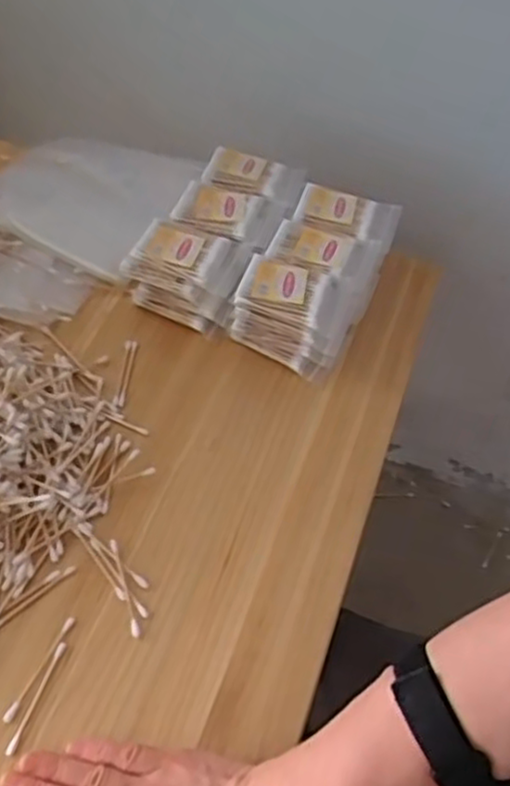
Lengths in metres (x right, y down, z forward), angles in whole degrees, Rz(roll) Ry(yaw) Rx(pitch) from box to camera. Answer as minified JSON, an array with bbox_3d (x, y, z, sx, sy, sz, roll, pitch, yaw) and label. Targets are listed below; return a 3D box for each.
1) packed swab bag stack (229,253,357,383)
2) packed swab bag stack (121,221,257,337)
[{"bbox_3d":[0.032,-0.062,0.601,0.093,0.073,0.061,20,55,9],"label":"packed swab bag stack"},{"bbox_3d":[-0.059,-0.099,0.621,0.101,0.065,0.061,17,54,7],"label":"packed swab bag stack"}]

